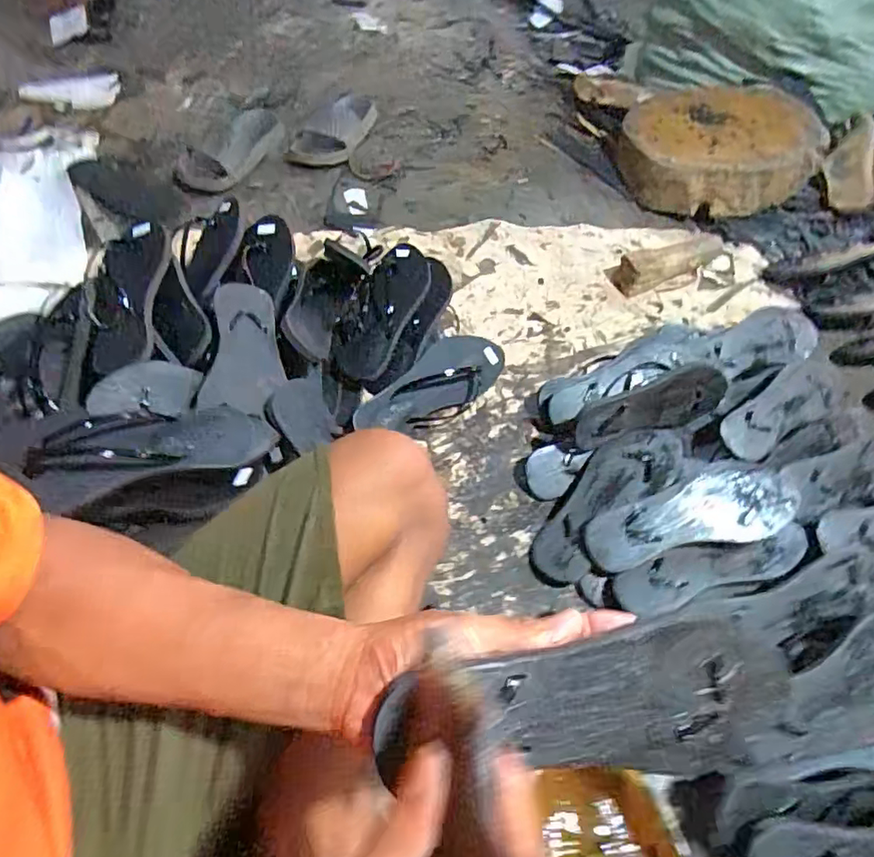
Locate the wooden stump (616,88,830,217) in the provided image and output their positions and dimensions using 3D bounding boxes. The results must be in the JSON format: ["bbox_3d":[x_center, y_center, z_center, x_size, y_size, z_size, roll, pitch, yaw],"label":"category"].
[{"bbox_3d":[0.562,-0.565,1.145,0.370,0.140,0.316,20,57,9],"label":"wooden stump"}]

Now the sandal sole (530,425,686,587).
[{"bbox_3d":[0.206,0.082,0.690,0.242,0.027,0.088,-44,68,-12],"label":"sandal sole"}]

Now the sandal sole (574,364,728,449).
[{"bbox_3d":[0.283,-0.029,0.729,0.228,0.078,0.024,-14,32,-19],"label":"sandal sole"}]

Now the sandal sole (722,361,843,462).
[{"bbox_3d":[0.469,-0.030,0.762,0.230,0.013,0.080,-24,61,-19],"label":"sandal sole"}]

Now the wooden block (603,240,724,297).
[{"bbox_3d":[0.415,-0.293,0.997,0.230,0.043,0.070,-16,58,-16],"label":"wooden block"}]

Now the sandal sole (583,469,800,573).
[{"bbox_3d":[0.293,0.102,0.650,0.241,0.021,0.077,-16,56,2],"label":"sandal sole"}]

